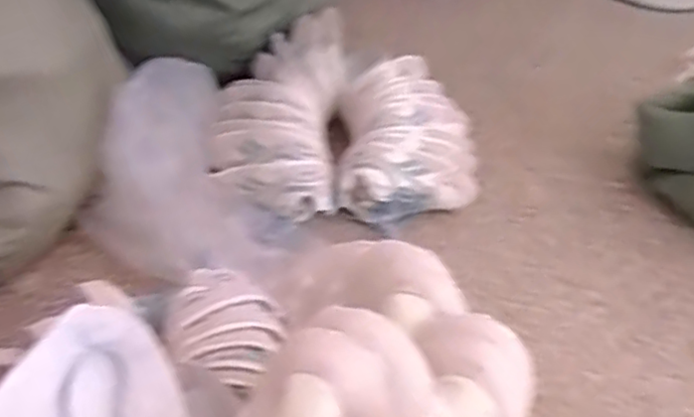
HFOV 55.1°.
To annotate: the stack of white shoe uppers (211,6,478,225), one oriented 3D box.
[{"bbox_3d":[0.001,-0.155,1.246,0.468,0.174,0.423,5,46,0],"label":"stack of white shoe uppers"}]

